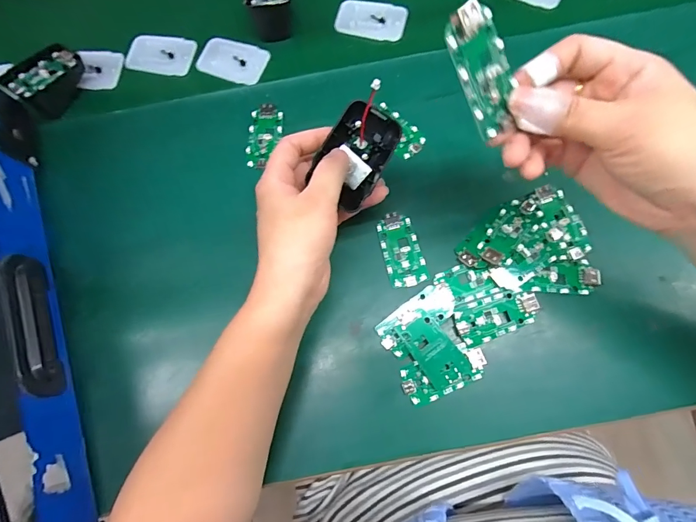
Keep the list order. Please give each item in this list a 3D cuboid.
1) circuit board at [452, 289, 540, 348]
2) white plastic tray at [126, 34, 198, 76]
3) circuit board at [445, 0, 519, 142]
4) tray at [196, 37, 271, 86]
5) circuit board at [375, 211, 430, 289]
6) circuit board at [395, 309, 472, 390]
[{"bbox_3d":[0.116,0.042,0.298,0.063,0.007,0.032,-20,75,-2],"label":"circuit board"},{"bbox_3d":[-0.195,-0.214,0.398,0.071,0.007,0.044,12,76,6],"label":"white plastic tray"},{"bbox_3d":[0.070,-0.095,0.193,0.030,0.064,0.005,-39,30,-10],"label":"circuit board"},{"bbox_3d":[-0.117,-0.205,0.389,0.069,0.004,0.049,18,77,8],"label":"tray"},{"bbox_3d":[0.045,-0.010,0.319,0.031,0.007,0.060,-14,75,-1],"label":"circuit board"},{"bbox_3d":[0.065,0.066,0.292,0.031,0.004,0.058,-33,81,-7],"label":"circuit board"}]

